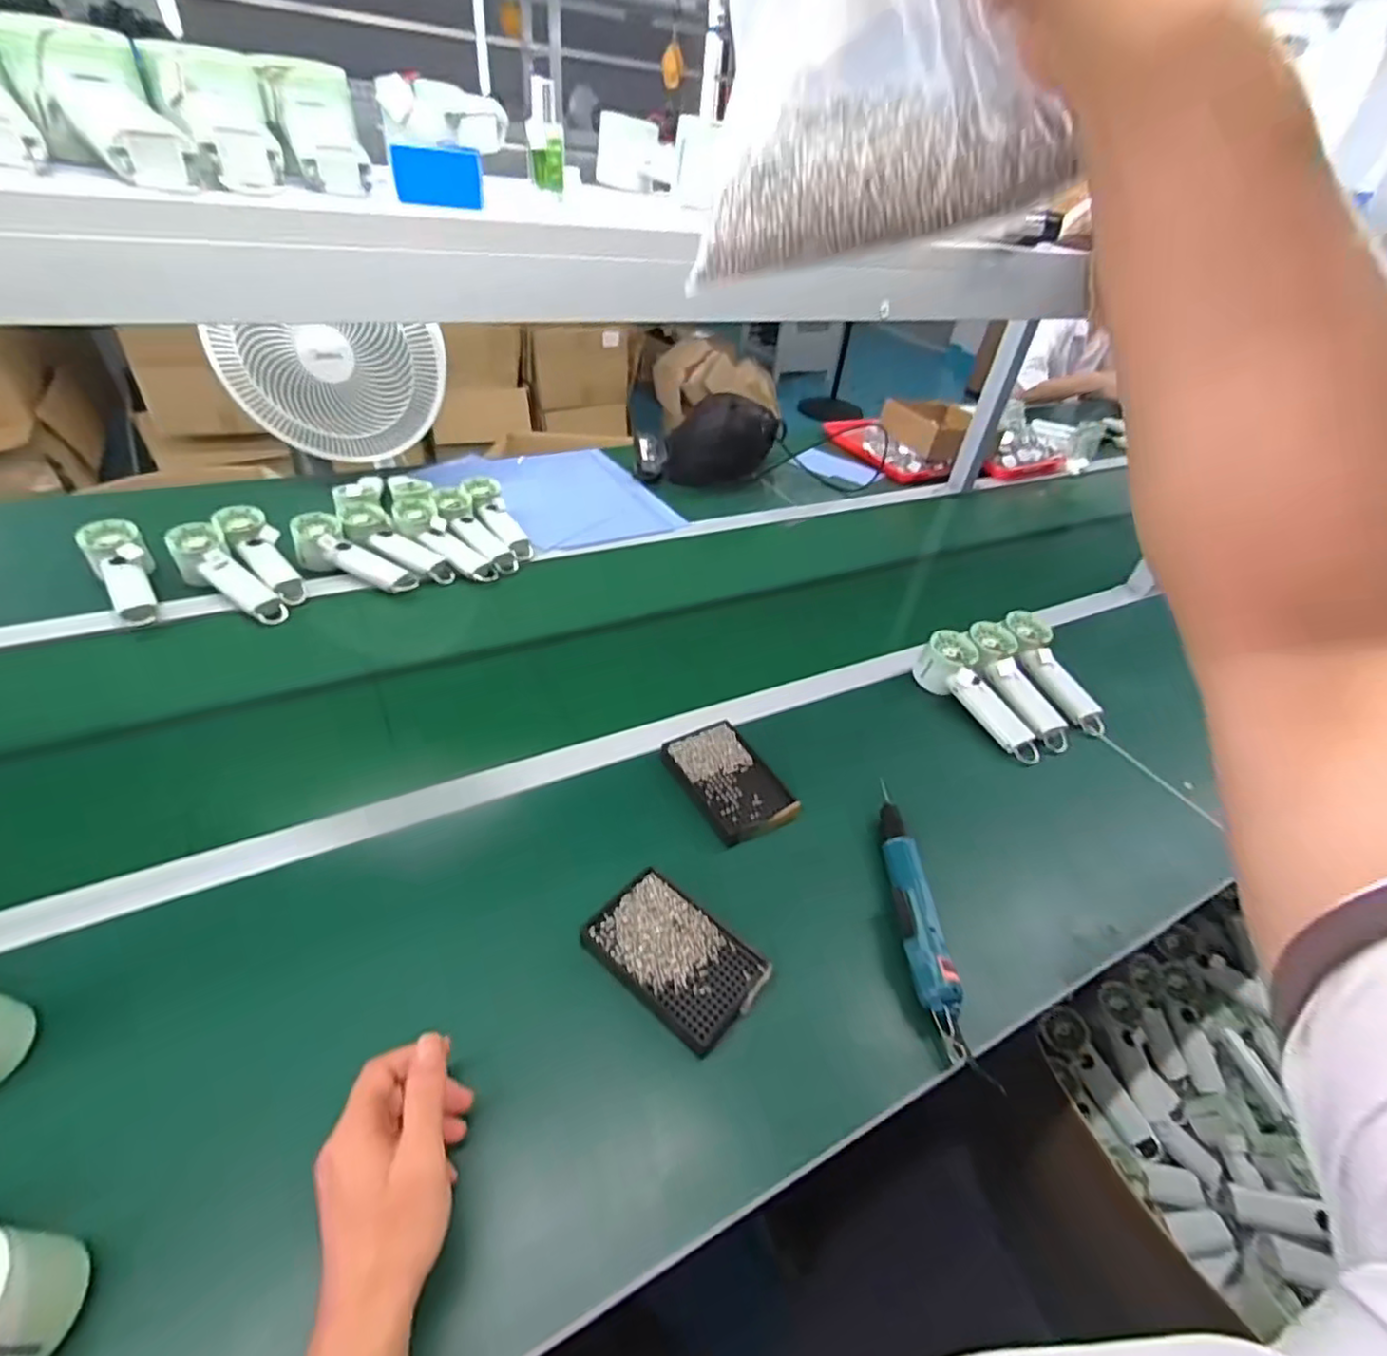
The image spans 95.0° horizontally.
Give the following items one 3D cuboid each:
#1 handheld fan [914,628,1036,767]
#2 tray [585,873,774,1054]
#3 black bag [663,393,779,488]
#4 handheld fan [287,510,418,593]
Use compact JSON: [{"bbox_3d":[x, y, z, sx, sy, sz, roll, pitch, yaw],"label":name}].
[{"bbox_3d":[0.367,0.028,0.818,0.057,0.069,0.198,-18,60,-27],"label":"handheld fan"},{"bbox_3d":[-0.016,0.232,0.534,0.142,0.026,0.088,33,46,27],"label":"tray"},{"bbox_3d":[0.055,-0.502,1.308,0.134,0.165,0.243,31,46,25],"label":"black bag"},{"bbox_3d":[-0.496,-0.172,0.934,0.194,0.058,0.063,28,42,-1],"label":"handheld fan"}]

